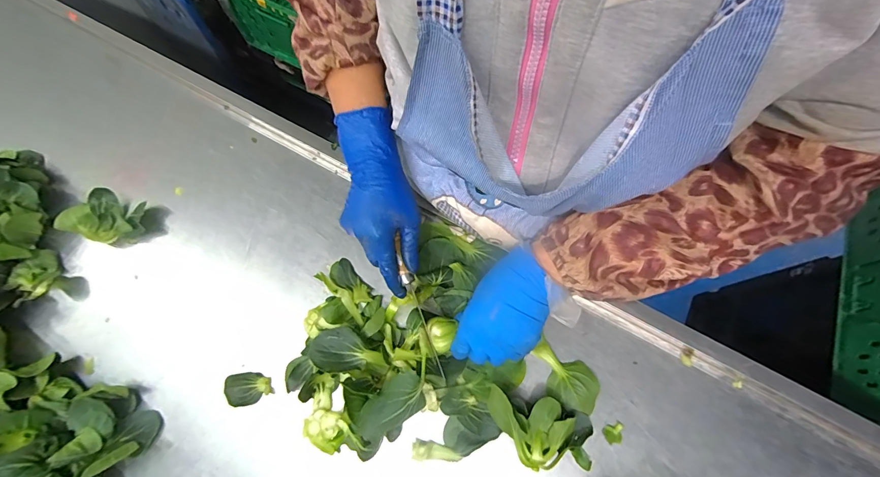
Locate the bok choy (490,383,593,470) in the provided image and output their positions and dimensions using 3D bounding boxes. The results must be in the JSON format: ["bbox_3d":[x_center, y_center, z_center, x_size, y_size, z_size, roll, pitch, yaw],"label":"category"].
[{"bbox_3d":[0.097,0.188,0.361,0.102,0.036,0.063,9,71,6],"label":"bok choy"}]

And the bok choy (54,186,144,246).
[{"bbox_3d":[-0.407,-0.028,0.455,0.074,0.047,0.063,14,71,7],"label":"bok choy"}]

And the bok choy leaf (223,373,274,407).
[{"bbox_3d":[-0.208,0.163,0.403,0.047,0.014,0.032,-8,70,0],"label":"bok choy leaf"}]

